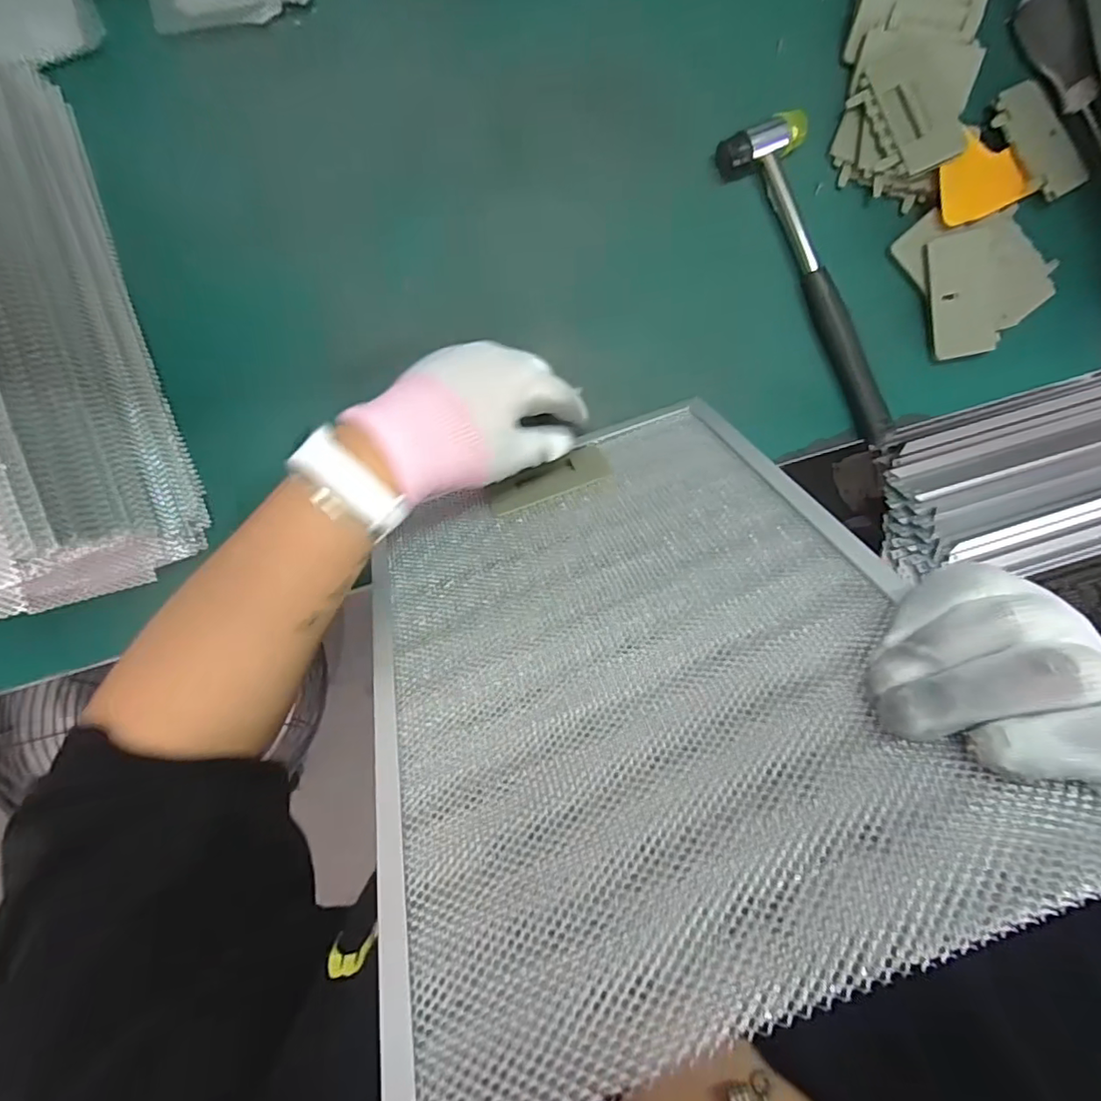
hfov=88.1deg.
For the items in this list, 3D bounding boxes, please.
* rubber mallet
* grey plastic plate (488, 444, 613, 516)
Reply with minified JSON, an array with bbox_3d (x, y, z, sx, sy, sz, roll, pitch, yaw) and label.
[{"bbox_3d":[0.199,-0.194,0.418,0.059,0.023,0.242,-25,92,0],"label":"rubber mallet"},{"bbox_3d":[-0.001,-0.049,0.397,0.084,0.038,0.004,-20,134,-1],"label":"grey plastic plate"}]

